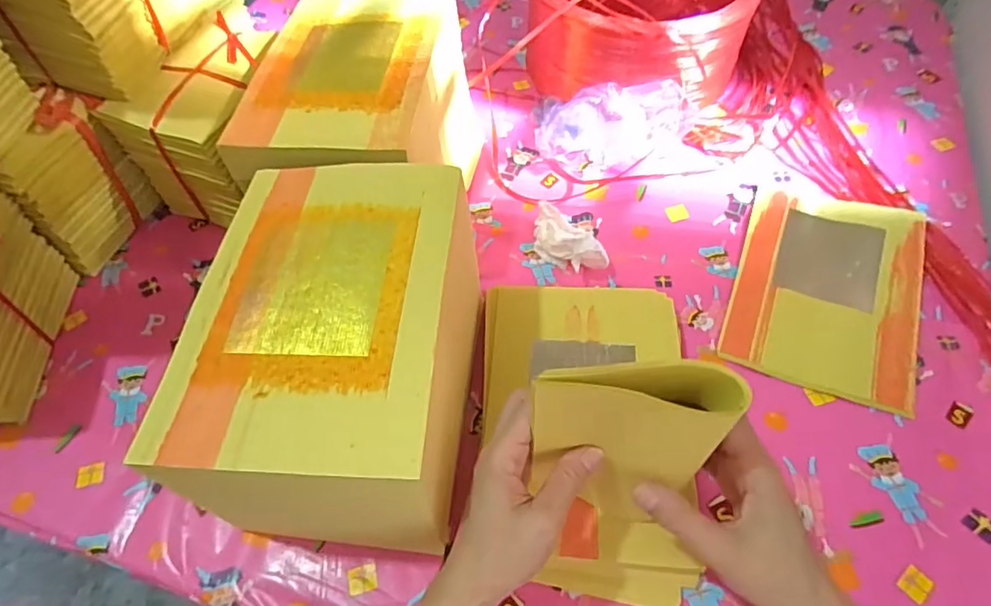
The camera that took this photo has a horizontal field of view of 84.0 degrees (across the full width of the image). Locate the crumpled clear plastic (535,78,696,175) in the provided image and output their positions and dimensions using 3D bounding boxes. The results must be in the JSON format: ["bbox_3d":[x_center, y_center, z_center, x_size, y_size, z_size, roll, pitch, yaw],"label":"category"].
[{"bbox_3d":[0.137,-0.206,0.633,0.180,0.065,0.100,5,56,6],"label":"crumpled clear plastic"}]

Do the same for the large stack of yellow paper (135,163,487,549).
[{"bbox_3d":[-0.106,0.037,0.402,0.163,0.129,0.253,2,56,4],"label":"large stack of yellow paper"}]

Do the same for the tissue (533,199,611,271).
[{"bbox_3d":[0.074,-0.067,0.558,0.063,0.040,0.082,-10,56,-4],"label":"tissue"}]

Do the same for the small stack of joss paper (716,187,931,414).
[{"bbox_3d":[0.318,-0.018,0.526,0.161,0.011,0.223,18,59,14],"label":"small stack of joss paper"}]

